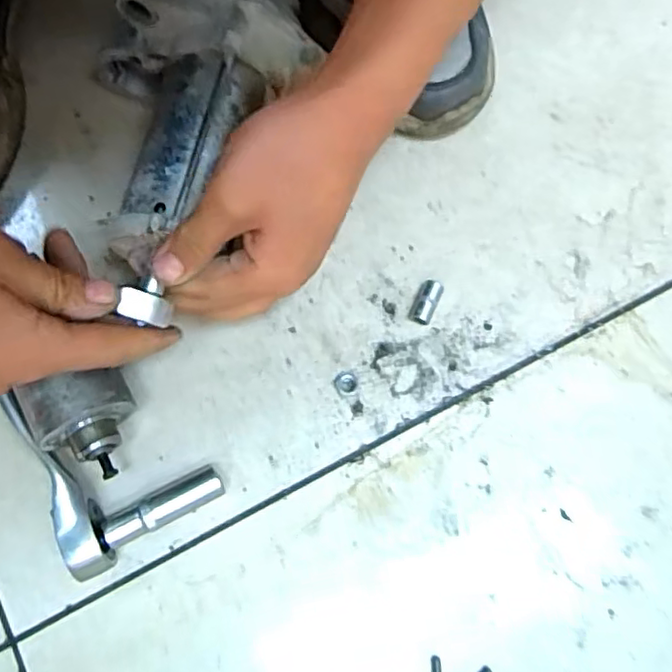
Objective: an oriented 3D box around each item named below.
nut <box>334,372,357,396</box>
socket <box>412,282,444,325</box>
[{"bbox_3d":[0.006,0.028,0.367,0.013,0.004,0.013,0,75,0],"label":"nut"},{"bbox_3d":[0.055,-0.020,0.375,0.011,0.010,0.026,23,77,6],"label":"socket"}]

